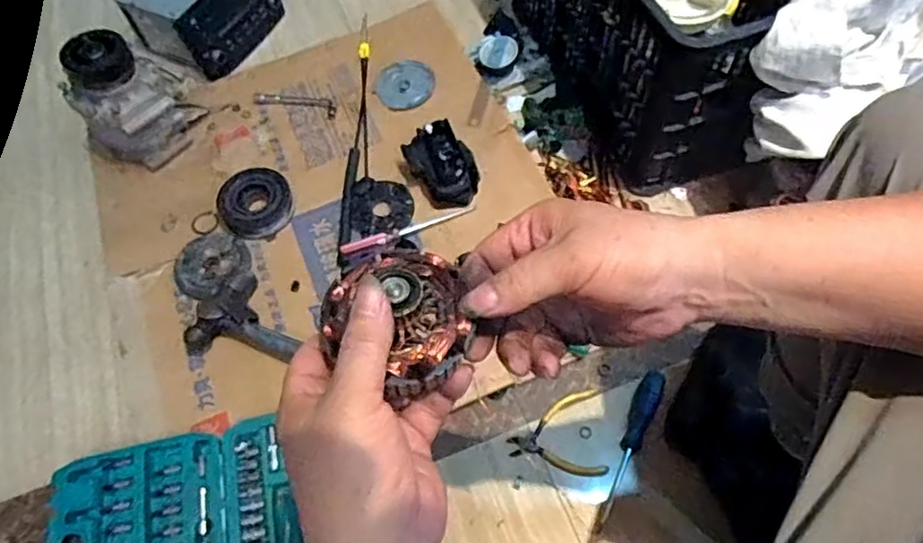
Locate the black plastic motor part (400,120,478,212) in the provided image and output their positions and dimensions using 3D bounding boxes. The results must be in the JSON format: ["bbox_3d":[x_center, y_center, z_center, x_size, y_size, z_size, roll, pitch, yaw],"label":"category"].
[{"bbox_3d":[-0.028,-0.153,0.903,0.082,0.061,0.118,-30,63,-12],"label":"black plastic motor part"}]

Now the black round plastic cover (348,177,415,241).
[{"bbox_3d":[-0.117,-0.094,0.901,0.091,0.013,0.096,0,70,-1],"label":"black round plastic cover"}]

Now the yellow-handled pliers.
[{"bbox_3d":[0.114,0.197,0.743,0.110,0.014,0.097,-6,61,0],"label":"yellow-handled pliers"}]

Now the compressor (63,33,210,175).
[{"bbox_3d":[-0.505,-0.270,0.942,0.174,0.185,0.139,-37,65,-16],"label":"compressor"}]

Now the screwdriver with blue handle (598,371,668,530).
[{"bbox_3d":[0.197,0.205,0.725,0.028,0.028,0.188,22,65,15],"label":"screwdriver with blue handle"}]

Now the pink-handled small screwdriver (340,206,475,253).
[{"bbox_3d":[-0.074,-0.059,0.871,0.191,0.020,0.021,-23,62,-9],"label":"pink-handled small screwdriver"}]

